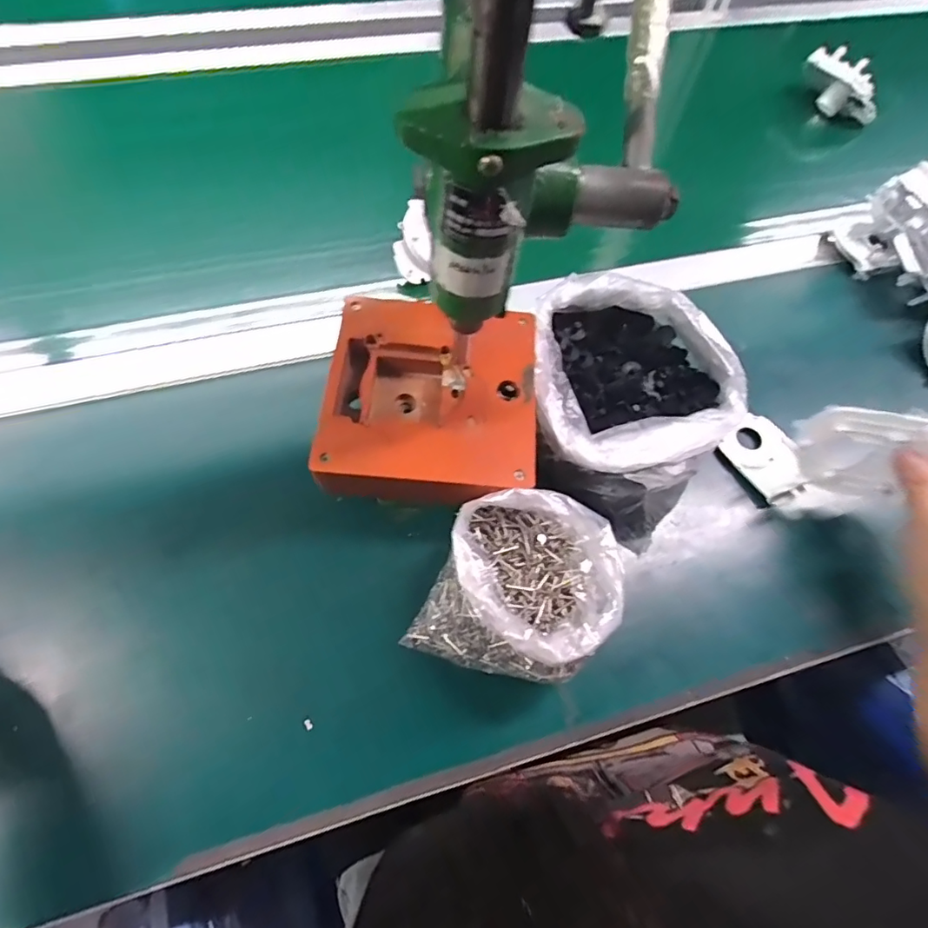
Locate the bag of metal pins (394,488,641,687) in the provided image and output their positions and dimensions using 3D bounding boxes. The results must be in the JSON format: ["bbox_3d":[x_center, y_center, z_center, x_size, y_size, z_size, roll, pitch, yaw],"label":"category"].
[{"bbox_3d":[0.040,0.083,0.361,0.117,0.086,0.121,22,65,8],"label":"bag of metal pins"}]

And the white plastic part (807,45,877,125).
[{"bbox_3d":[0.473,-0.470,0.660,0.030,0.056,0.117,-26,81,-14],"label":"white plastic part"}]

